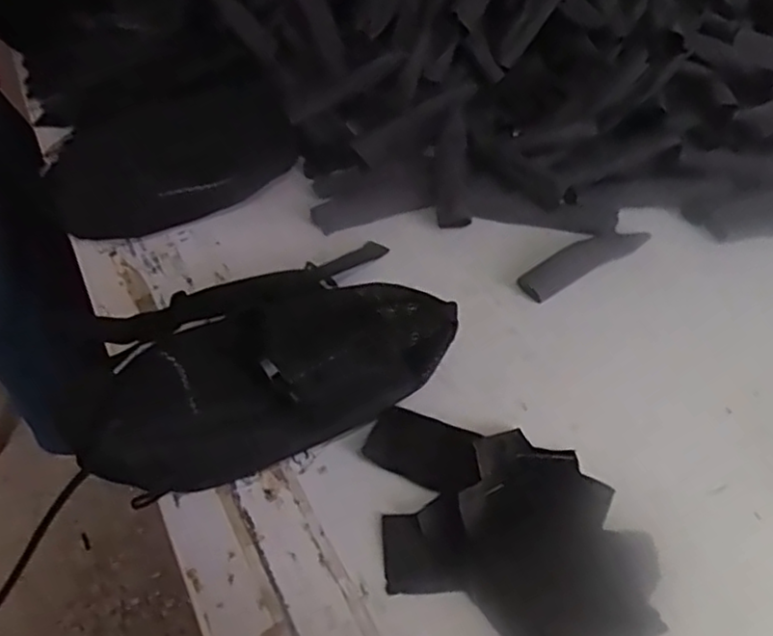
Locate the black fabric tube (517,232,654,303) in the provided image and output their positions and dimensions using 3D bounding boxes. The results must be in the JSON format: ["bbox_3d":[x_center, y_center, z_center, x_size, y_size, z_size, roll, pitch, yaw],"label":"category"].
[{"bbox_3d":[0.188,-0.057,0.653,0.148,0.012,0.034,-27,52,-22],"label":"black fabric tube"}]

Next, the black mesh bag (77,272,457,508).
[{"bbox_3d":[-0.082,0.040,0.517,0.265,0.081,0.122,-14,48,-11],"label":"black mesh bag"}]

